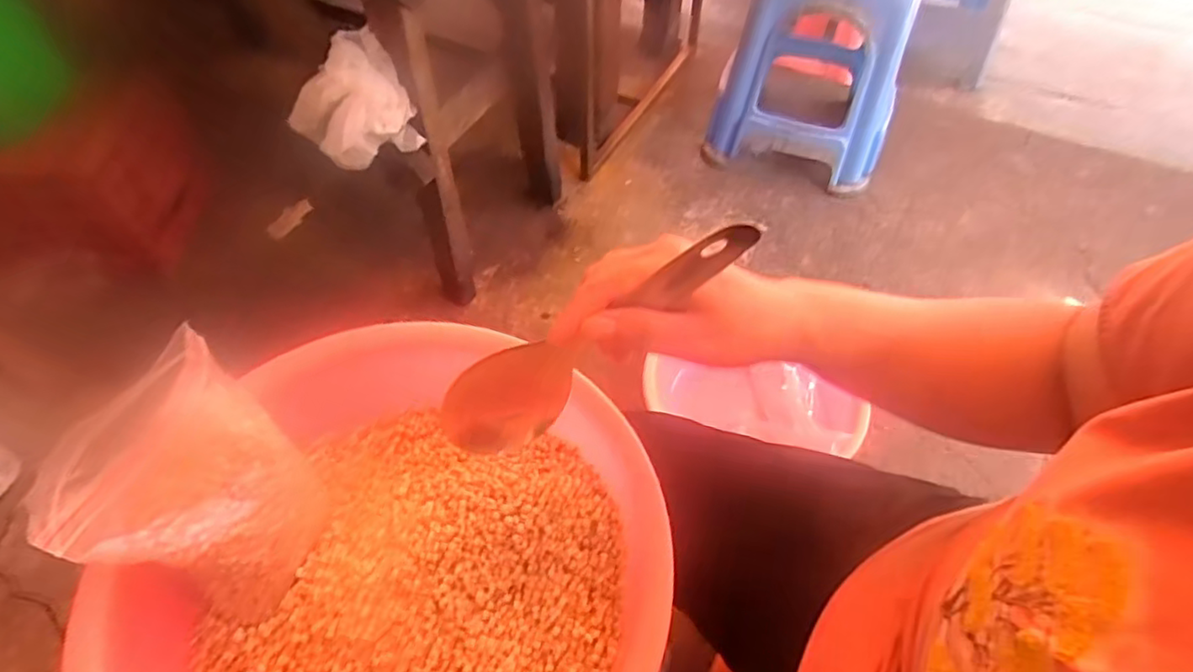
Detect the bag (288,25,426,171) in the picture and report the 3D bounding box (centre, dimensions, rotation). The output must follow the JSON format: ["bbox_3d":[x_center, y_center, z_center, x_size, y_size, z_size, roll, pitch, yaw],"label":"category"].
[{"bbox_3d":[-0.302,-0.285,0.805,0.085,0.133,0.125,26,58,19],"label":"bag"}]

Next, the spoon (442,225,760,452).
[{"bbox_3d":[-0.003,0.005,0.327,0.192,0.067,0.012,-36,52,21],"label":"spoon"}]

